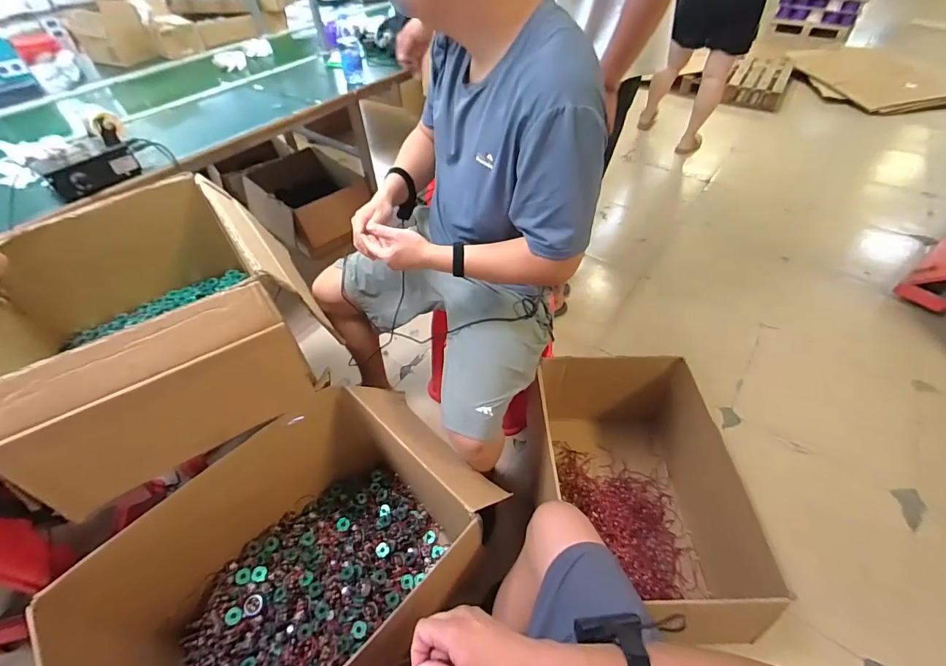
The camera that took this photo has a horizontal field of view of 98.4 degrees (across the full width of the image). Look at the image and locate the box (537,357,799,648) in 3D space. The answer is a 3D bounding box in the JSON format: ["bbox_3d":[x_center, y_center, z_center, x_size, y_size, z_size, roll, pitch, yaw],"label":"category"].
[{"bbox_3d":[0.390,0.395,1.089,0.444,0.338,0.584,0,49,2],"label":"box"}]

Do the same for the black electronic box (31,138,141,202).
[{"bbox_3d":[-0.938,-0.407,0.998,0.096,0.080,0.191,29,56,25],"label":"black electronic box"}]

